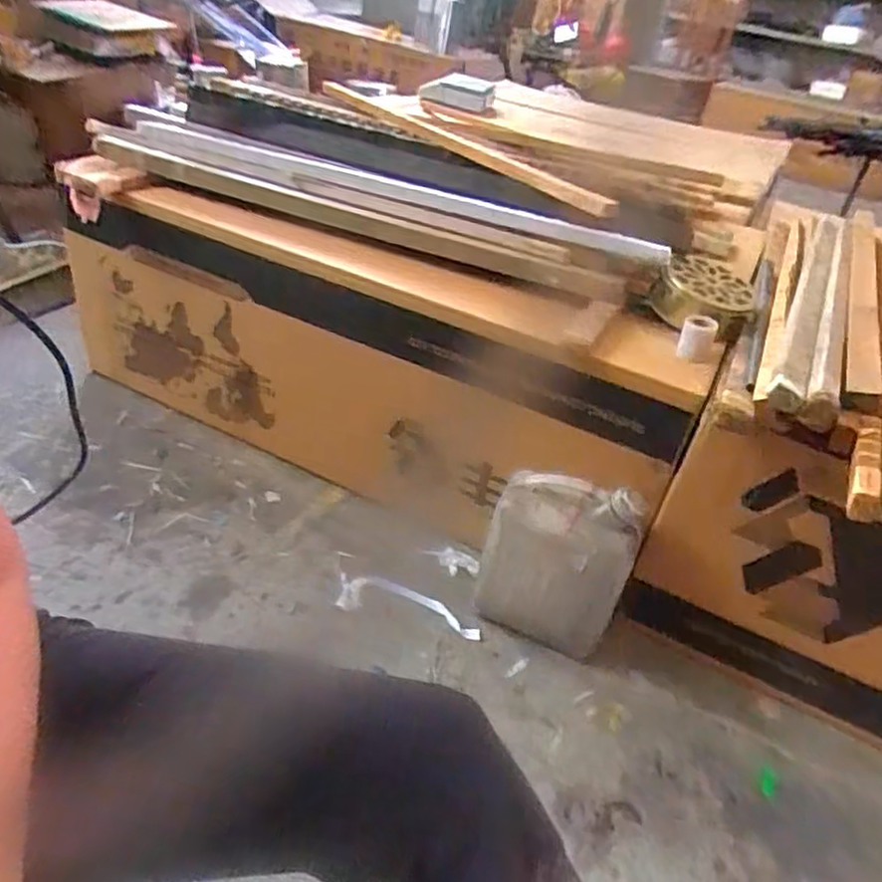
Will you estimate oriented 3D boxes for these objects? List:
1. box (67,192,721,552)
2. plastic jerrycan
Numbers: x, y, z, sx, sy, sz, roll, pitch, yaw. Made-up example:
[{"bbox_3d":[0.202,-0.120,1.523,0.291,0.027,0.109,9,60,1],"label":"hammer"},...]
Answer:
[{"bbox_3d":[-0.182,-0.113,1.162,1.135,0.423,0.165,21,37,14],"label":"box"},{"bbox_3d":[0.166,0.183,0.977,0.192,0.279,0.100,22,37,16],"label":"plastic jerrycan"}]

